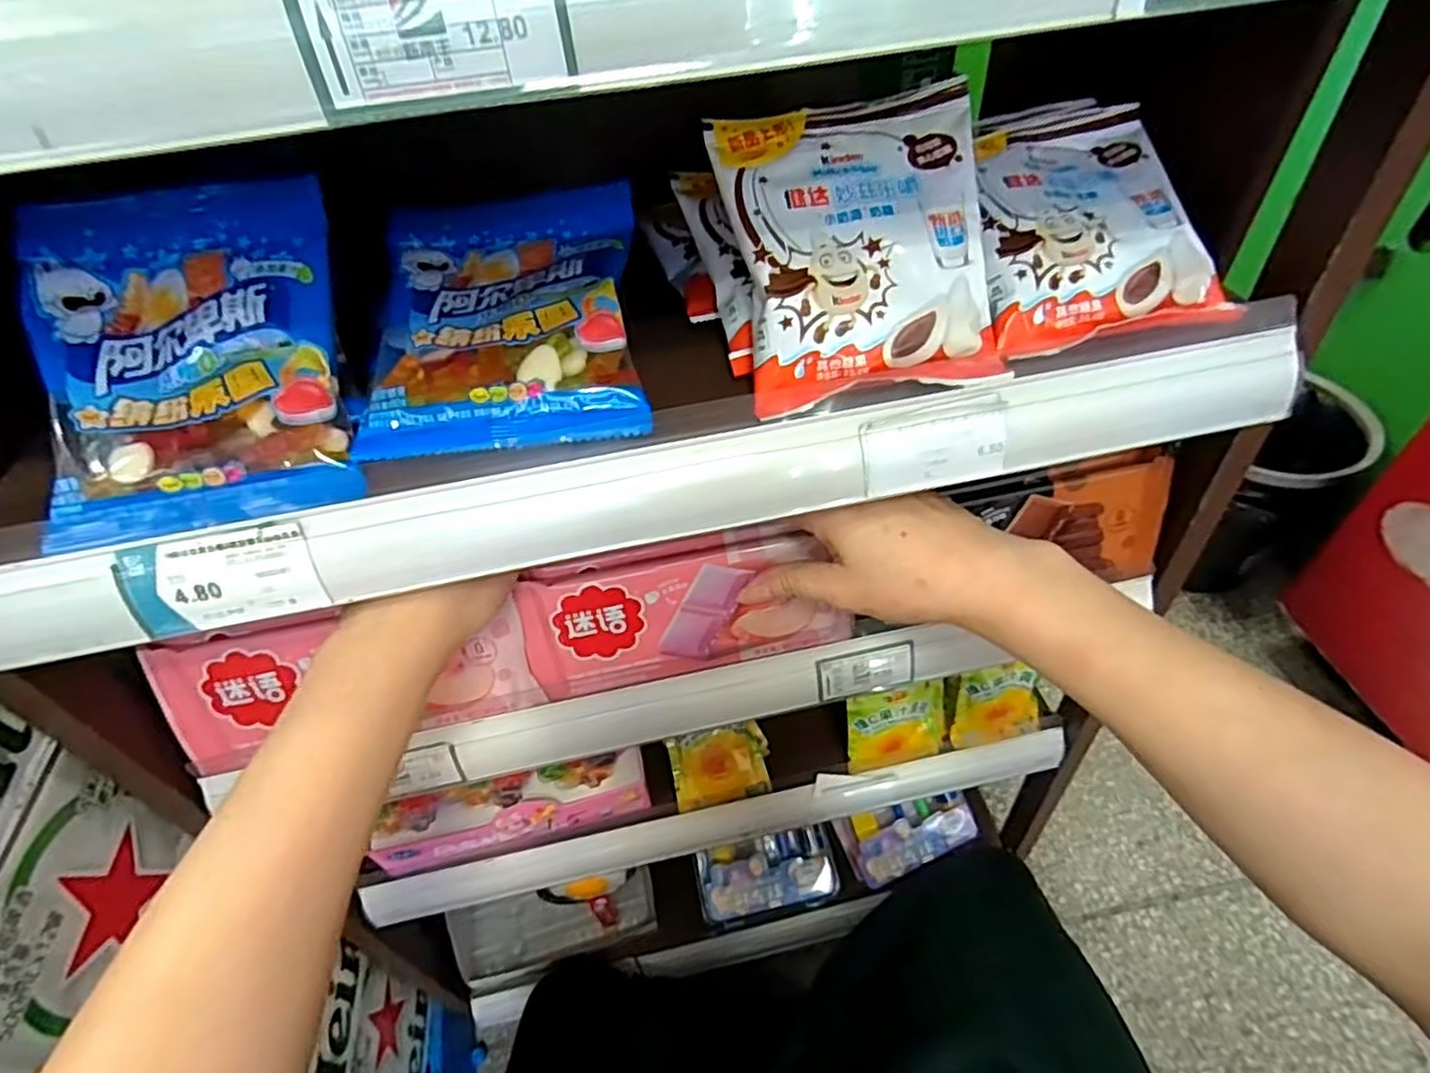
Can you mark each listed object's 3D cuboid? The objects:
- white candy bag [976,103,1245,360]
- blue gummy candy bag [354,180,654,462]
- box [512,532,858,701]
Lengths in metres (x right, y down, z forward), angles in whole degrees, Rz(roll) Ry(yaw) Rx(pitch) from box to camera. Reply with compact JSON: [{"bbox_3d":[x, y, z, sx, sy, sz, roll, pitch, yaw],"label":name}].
[{"bbox_3d":[0.172,-0.139,0.327,0.110,0.025,0.107,-14,76,-5],"label":"white candy bag"},{"bbox_3d":[-0.095,-0.103,0.324,0.116,0.030,0.150,-5,62,-1],"label":"blue gummy candy bag"},{"bbox_3d":[-0.016,0.043,0.404,0.183,0.079,0.020,-10,30,-4],"label":"box"}]

